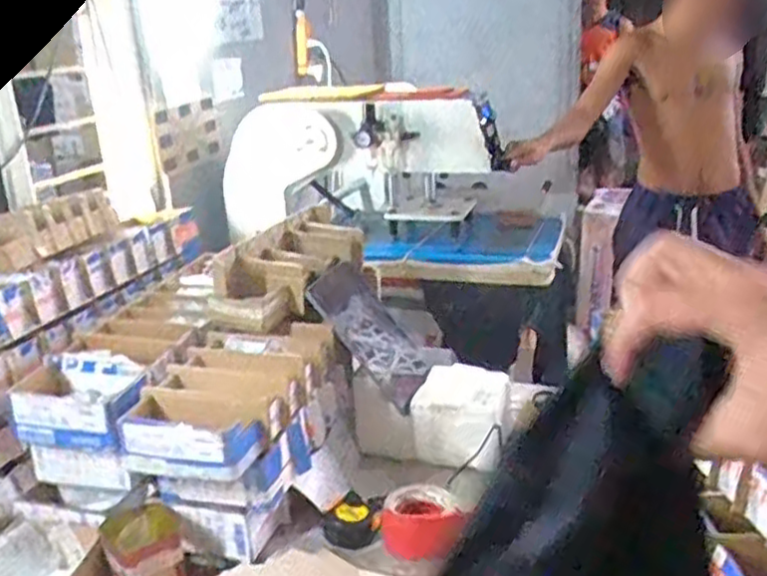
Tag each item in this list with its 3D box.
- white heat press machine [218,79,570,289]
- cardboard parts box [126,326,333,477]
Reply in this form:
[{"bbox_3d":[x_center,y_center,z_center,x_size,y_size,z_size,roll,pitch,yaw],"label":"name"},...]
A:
[{"bbox_3d":[0.047,-0.285,1.810,0.775,0.401,0.382,7,22,28],"label":"white heat press machine"},{"bbox_3d":[-0.208,0.145,1.035,0.182,0.077,0.338,3,20,17],"label":"cardboard parts box"}]

